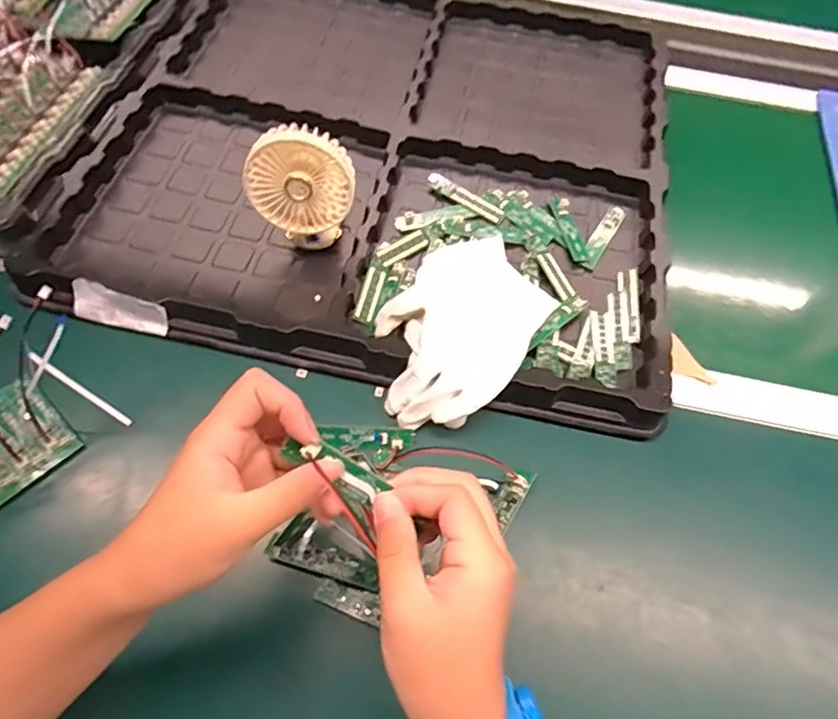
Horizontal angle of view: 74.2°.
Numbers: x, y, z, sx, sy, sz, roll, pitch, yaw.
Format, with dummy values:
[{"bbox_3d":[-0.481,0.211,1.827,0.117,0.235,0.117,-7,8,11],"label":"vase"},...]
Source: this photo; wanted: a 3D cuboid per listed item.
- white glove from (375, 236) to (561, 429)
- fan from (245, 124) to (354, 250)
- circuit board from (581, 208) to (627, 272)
[{"bbox_3d":[0.033,-0.027,0.467,0.118,0.037,0.176,30,64,12],"label":"white glove"},{"bbox_3d":[-0.100,-0.141,0.479,0.086,0.114,0.035,-13,63,-11],"label":"fan"},{"bbox_3d":[0.181,-0.122,0.546,0.018,0.004,0.088,29,63,11],"label":"circuit board"}]

